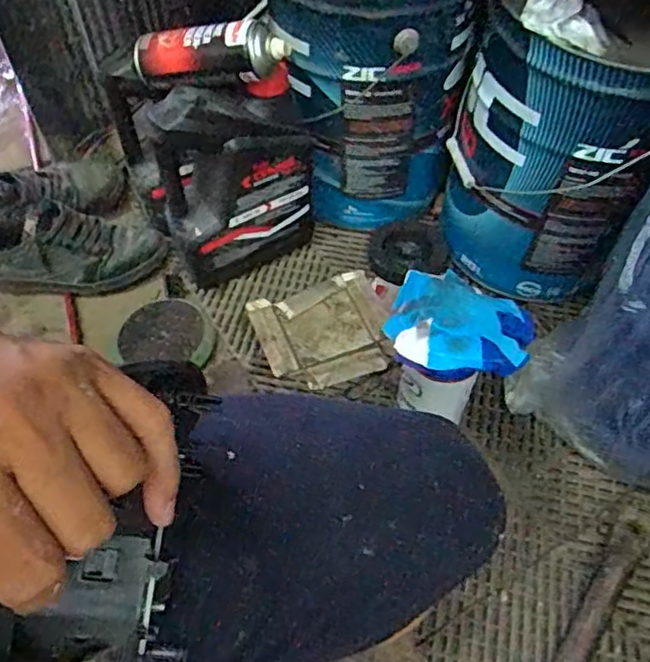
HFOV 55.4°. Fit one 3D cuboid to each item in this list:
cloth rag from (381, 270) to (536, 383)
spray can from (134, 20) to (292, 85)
[{"bbox_3d":[0.133,-0.004,0.624,0.141,0.033,0.132,20,56,15],"label":"cloth rag"},{"bbox_3d":[-0.138,-0.326,0.725,0.197,0.056,0.042,2,52,16],"label":"spray can"}]

